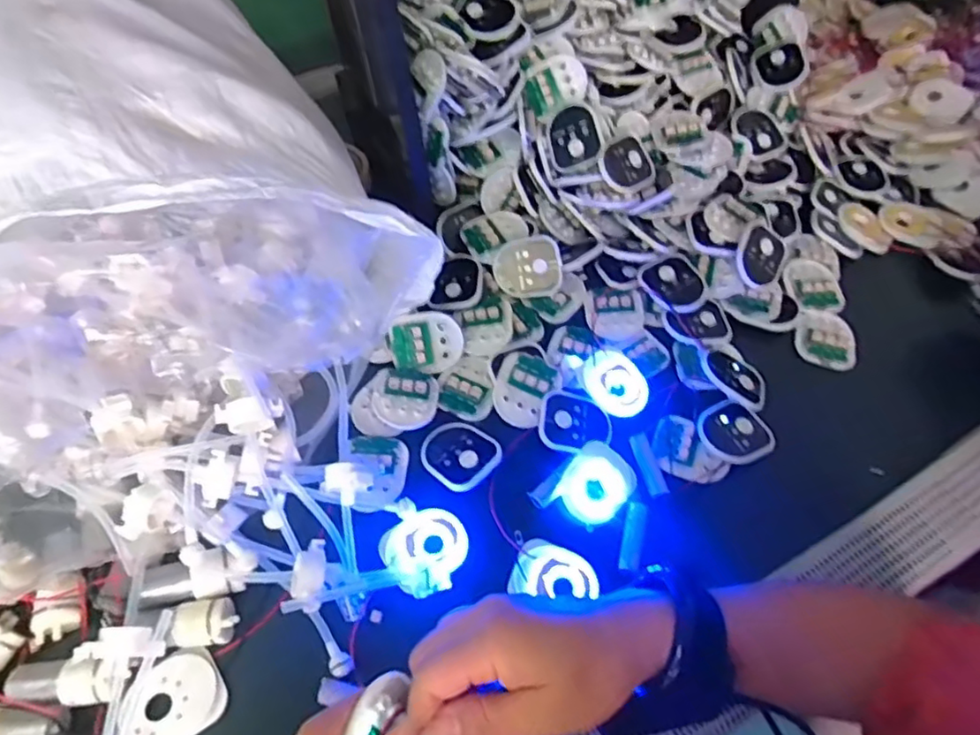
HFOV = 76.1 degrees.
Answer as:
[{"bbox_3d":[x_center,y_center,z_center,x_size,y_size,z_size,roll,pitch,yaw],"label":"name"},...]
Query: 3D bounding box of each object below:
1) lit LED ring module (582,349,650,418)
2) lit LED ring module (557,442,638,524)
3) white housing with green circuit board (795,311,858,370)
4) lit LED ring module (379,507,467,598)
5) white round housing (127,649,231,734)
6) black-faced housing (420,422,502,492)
[{"bbox_3d":[0.103,0.011,0.503,0.047,0.011,0.057,-22,57,-16],"label":"lit LED ring module"},{"bbox_3d":[0.079,0.083,0.459,0.048,0.007,0.059,39,63,24],"label":"lit LED ring module"},{"bbox_3d":[0.298,-0.028,0.554,0.051,0.012,0.061,21,57,13],"label":"white housing with green circuit board"},{"bbox_3d":[-0.041,0.124,0.424,0.055,0.020,0.057,-31,60,-21],"label":"lit LED ring module"},{"bbox_3d":[-0.188,0.200,0.375,0.054,0.015,0.045,-32,61,-22],"label":"white round housing"},{"bbox_3d":[-0.024,0.063,0.469,0.059,0.009,0.051,39,62,24],"label":"black-faced housing"}]

